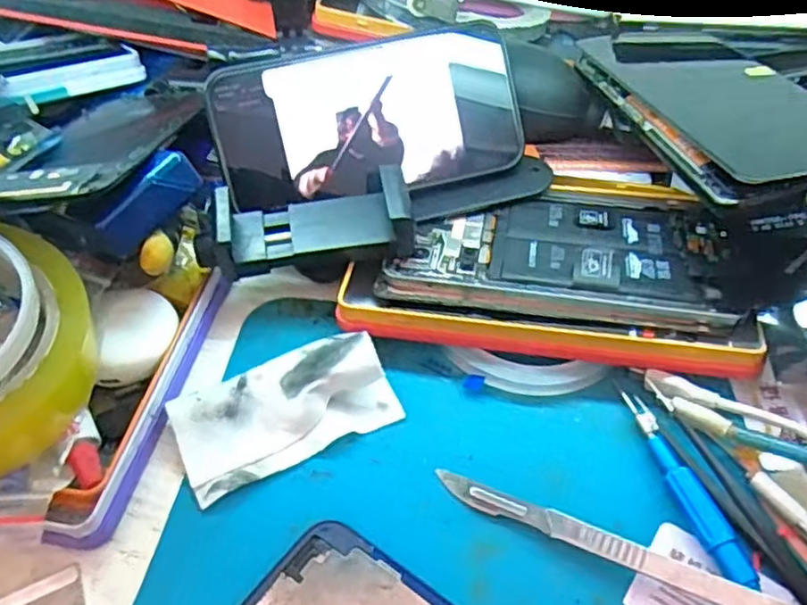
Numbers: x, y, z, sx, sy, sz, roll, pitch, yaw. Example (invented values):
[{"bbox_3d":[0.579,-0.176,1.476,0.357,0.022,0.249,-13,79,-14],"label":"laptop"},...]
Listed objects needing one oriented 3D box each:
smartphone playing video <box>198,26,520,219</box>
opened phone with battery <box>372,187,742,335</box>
[{"bbox_3d":[-0.016,-0.089,0.326,0.141,0.006,0.072,-12,95,-10],"label":"smartphone playing video"},{"bbox_3d":[0.071,-0.027,0.314,0.150,0.012,0.078,6,50,7],"label":"opened phone with battery"}]

